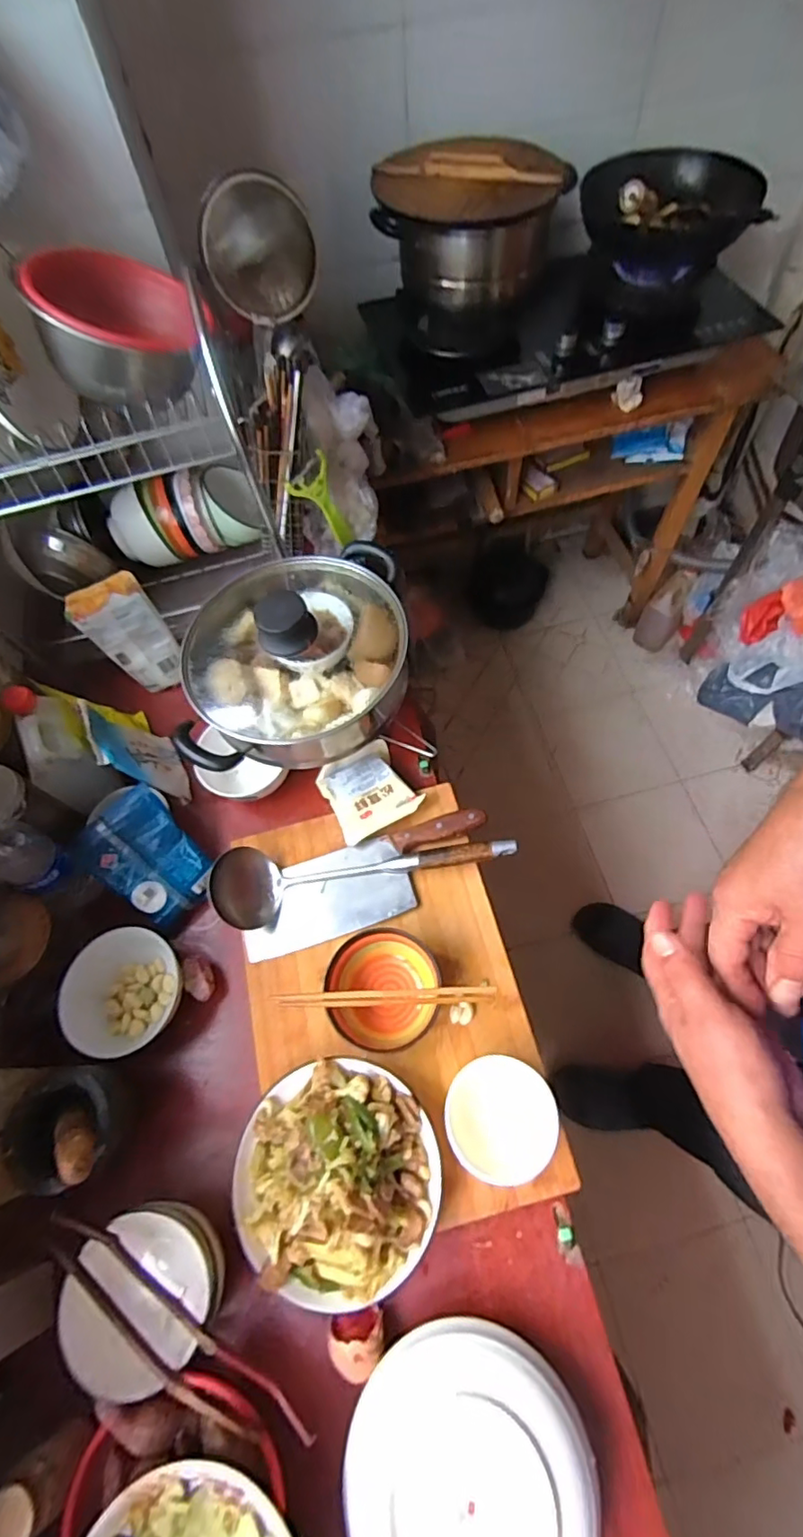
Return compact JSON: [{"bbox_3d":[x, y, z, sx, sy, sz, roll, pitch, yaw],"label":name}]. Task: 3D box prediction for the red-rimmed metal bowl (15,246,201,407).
[{"bbox_3d":[-0.316,-0.493,0.636,0.167,0.096,0.172,0,71,-26],"label":"red-rimmed metal bowl"}]

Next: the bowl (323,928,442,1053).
[{"bbox_3d":[-0.020,0.239,0.623,0.117,0.051,0.118,-1,61,1],"label":"bowl"}]

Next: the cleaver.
[{"bbox_3d":[-0.044,0.142,0.708,0.316,0.019,0.098,-21,67,3],"label":"cleaver"}]

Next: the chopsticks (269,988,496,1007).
[{"bbox_3d":[-0.019,0.233,0.585,0.223,0.016,0.015,-1,61,1],"label":"chopsticks"}]

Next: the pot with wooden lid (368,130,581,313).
[{"bbox_3d":[0.108,-0.927,0.982,0.307,0.152,0.256,15,63,10],"label":"pot with wooden lid"}]

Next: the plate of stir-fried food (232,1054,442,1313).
[{"bbox_3d":[-0.063,0.385,0.541,0.192,0.061,0.192,-1,61,1],"label":"plate of stir-fried food"}]

